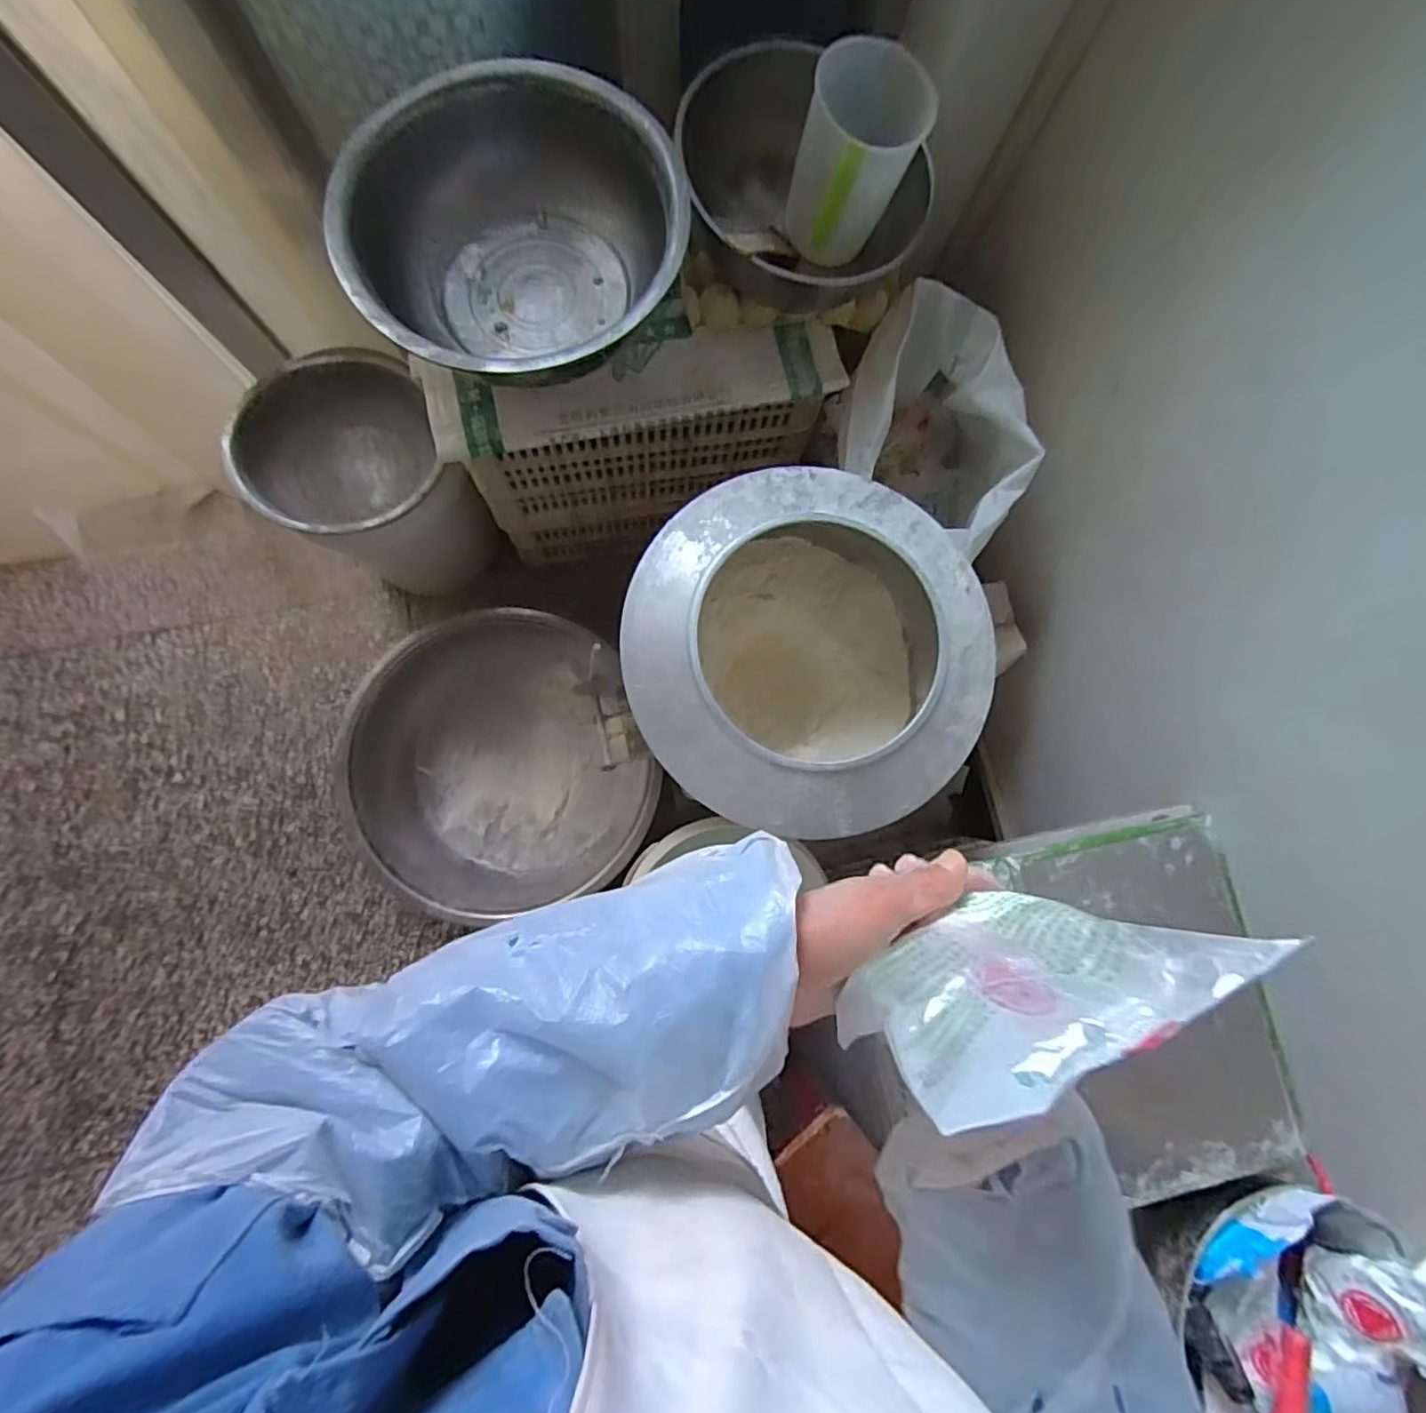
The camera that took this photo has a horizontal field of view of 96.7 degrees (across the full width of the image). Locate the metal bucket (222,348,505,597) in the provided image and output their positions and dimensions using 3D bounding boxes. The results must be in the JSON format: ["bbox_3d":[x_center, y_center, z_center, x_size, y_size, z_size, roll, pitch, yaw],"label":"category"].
[{"bbox_3d":[-0.570,-0.372,1.086,0.270,0.369,0.280,1,83,-5],"label":"metal bucket"}]

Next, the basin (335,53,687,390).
[{"bbox_3d":[-0.197,-0.464,0.652,0.323,0.125,0.312,1,83,-5],"label":"basin"}]

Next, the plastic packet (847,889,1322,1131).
[{"bbox_3d":[0.116,0.104,0.241,0.121,0.107,0.027,-30,86,-8],"label":"plastic packet"}]

